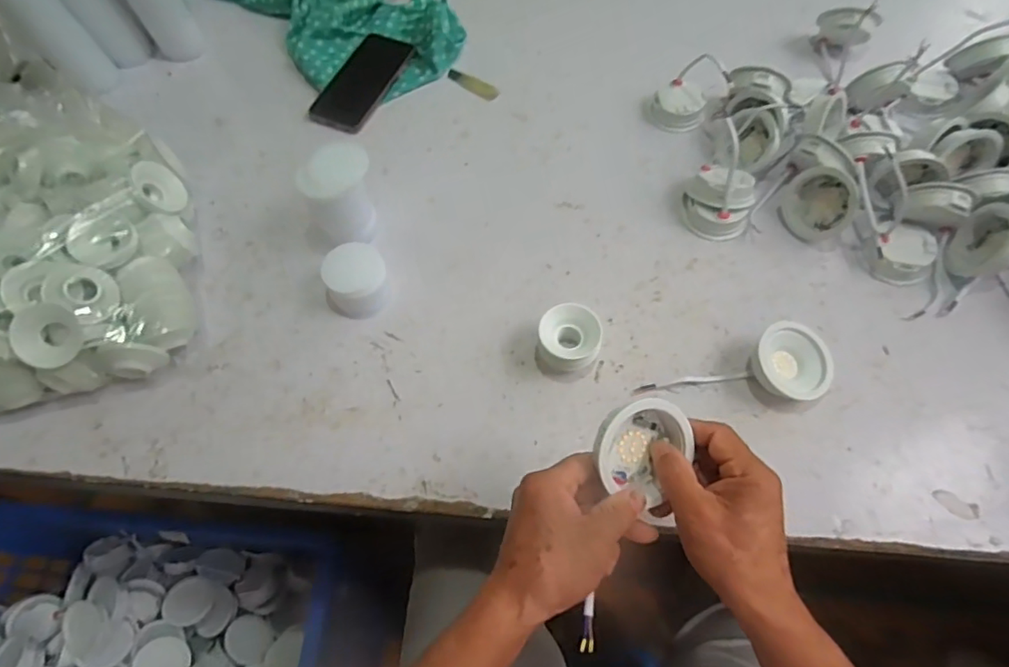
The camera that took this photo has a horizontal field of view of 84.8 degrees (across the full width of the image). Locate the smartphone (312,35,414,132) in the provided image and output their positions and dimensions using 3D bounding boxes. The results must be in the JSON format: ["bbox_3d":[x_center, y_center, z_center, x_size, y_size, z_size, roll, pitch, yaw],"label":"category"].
[{"bbox_3d":[-0.187,-0.332,0.728,0.077,0.006,0.176,19,65,12],"label":"smartphone"}]

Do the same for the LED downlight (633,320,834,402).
[{"bbox_3d":[0.214,0.040,0.508,0.171,0.038,0.069,-11,62,-3],"label":"LED downlight"}]

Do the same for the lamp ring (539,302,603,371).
[{"bbox_3d":[0.061,0.007,0.513,0.056,0.042,0.053,-1,62,2],"label":"lamp ring"}]

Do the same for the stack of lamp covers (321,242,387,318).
[{"bbox_3d":[-0.155,-0.056,0.570,0.067,0.050,0.067,-19,63,-7],"label":"stack of lamp covers"}]

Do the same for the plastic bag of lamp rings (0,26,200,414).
[{"bbox_3d":[-0.496,-0.103,0.527,0.318,0.197,0.321,-13,62,-4],"label":"plastic bag of lamp rings"}]

